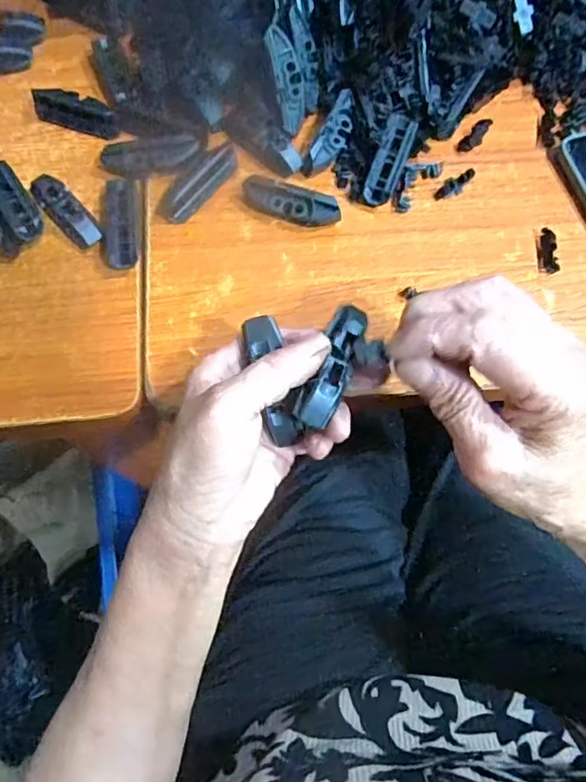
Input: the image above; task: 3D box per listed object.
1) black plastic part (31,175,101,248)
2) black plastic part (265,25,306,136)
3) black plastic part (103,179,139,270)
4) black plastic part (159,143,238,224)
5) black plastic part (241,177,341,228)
[{"bbox_3d":[-0.161,-0.128,0.394,0.021,0.021,0.070,-39,75,-12],"label":"black plastic part"},{"bbox_3d":[-0.003,-0.223,0.403,0.021,0.009,0.067,-16,113,-5],"label":"black plastic part"},{"bbox_3d":[-0.121,-0.118,0.390,0.019,0.015,0.074,-7,71,-2],"label":"black plastic part"},{"bbox_3d":[-0.068,-0.151,0.407,0.022,0.009,0.073,34,75,11],"label":"black plastic part"},{"bbox_3d":[-0.003,-0.130,0.390,0.071,0.023,0.016,22,73,8],"label":"black plastic part"}]

